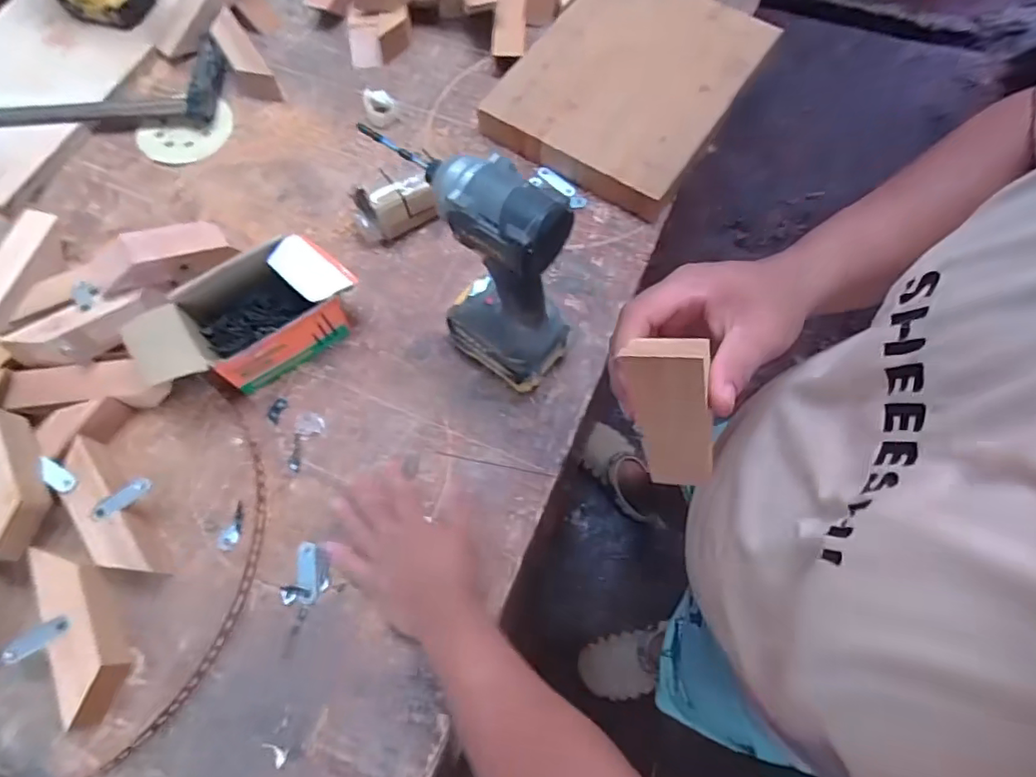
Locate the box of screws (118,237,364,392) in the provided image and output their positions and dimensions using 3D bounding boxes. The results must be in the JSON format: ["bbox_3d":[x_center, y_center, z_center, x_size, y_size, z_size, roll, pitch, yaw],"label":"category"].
[{"bbox_3d":[-0.279,-0.074,0.600,0.210,0.078,0.120,-35,71,-13],"label":"box of screws"}]

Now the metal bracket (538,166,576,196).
[{"bbox_3d":[0.048,-0.257,0.712,0.014,0.010,0.057,-41,73,-15],"label":"metal bracket"}]

